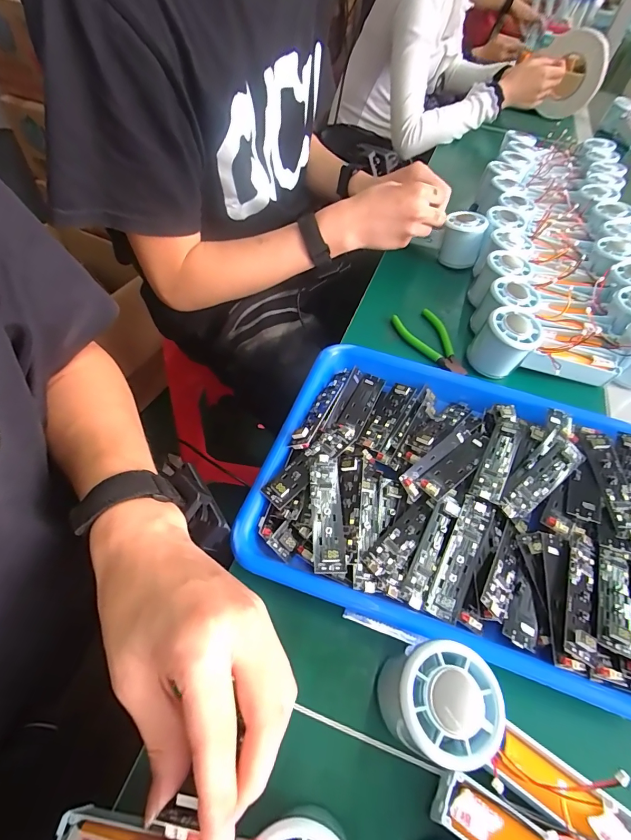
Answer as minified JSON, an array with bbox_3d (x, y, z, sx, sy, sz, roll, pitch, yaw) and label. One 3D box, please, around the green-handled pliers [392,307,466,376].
[{"bbox_3d":[0.144,-0.092,0.475,0.059,0.015,0.110,-18,58,-18],"label":"green-handled pliers"}]

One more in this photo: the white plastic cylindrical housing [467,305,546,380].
[{"bbox_3d":[0.208,-0.087,0.435,0.058,0.061,0.056,3,54,-4],"label":"white plastic cylindrical housing"}]

